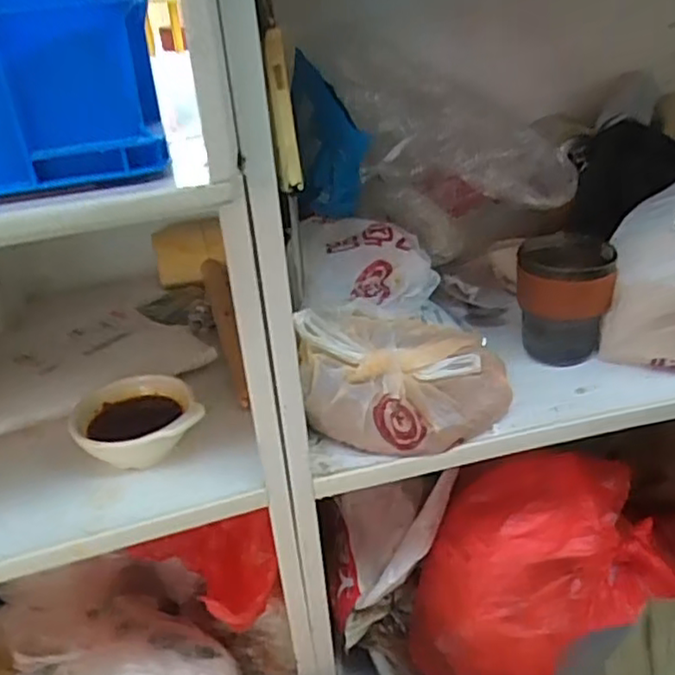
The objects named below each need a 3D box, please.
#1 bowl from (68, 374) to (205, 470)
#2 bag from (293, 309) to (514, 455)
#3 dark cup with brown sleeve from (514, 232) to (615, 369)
[{"bbox_3d":[-0.170,0.072,0.576,0.101,0.049,0.121,-20,34,-24],"label":"bowl"},{"bbox_3d":[0.059,0.027,0.596,0.181,0.083,0.138,-10,31,-10],"label":"bag"},{"bbox_3d":[0.219,-0.035,0.662,0.086,0.113,0.086,2,31,12],"label":"dark cup with brown sleeve"}]

